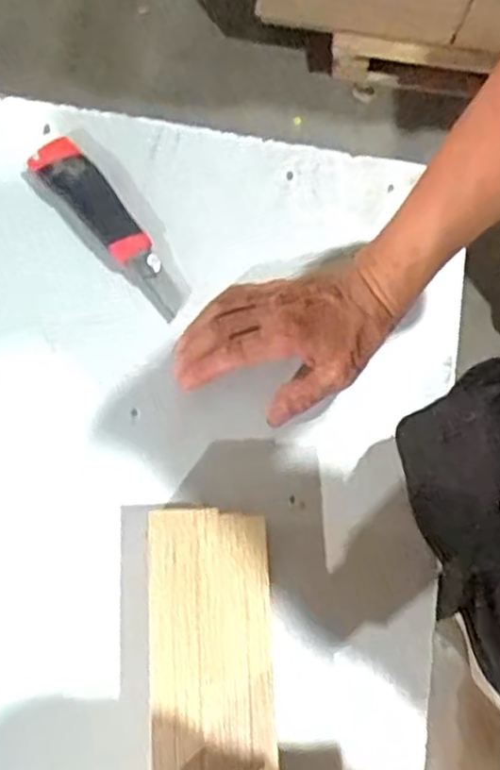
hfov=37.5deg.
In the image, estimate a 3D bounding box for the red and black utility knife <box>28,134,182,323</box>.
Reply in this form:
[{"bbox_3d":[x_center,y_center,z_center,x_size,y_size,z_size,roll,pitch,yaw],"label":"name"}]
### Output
[{"bbox_3d":[-0.110,-0.130,0.585,0.036,0.015,0.178,-39,79,-14],"label":"red and black utility knife"}]

